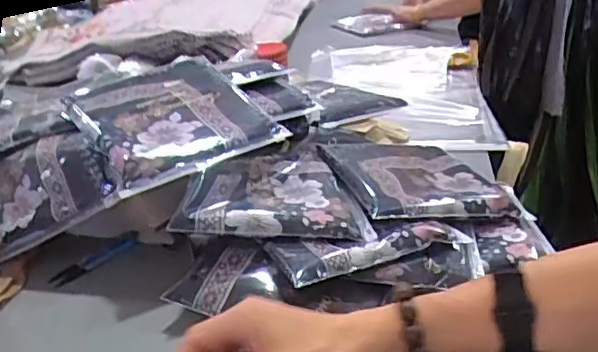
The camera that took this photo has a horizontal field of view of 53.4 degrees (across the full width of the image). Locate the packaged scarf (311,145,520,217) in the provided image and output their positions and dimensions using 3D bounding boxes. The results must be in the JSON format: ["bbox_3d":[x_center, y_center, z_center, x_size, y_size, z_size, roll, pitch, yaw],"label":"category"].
[{"bbox_3d":[0.138,0.000,0.703,0.181,0.014,0.178,-2,28,-18],"label":"packaged scarf"}]

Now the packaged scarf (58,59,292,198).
[{"bbox_3d":[-0.141,-0.071,0.669,0.188,0.024,0.196,-23,48,-27],"label":"packaged scarf"}]

